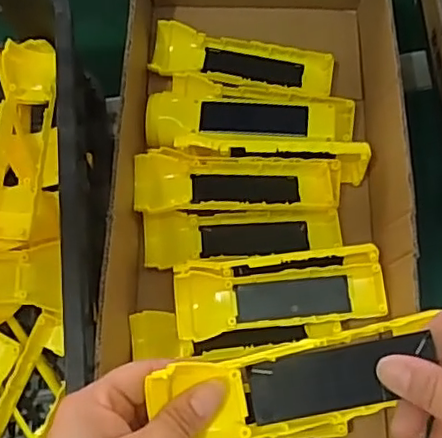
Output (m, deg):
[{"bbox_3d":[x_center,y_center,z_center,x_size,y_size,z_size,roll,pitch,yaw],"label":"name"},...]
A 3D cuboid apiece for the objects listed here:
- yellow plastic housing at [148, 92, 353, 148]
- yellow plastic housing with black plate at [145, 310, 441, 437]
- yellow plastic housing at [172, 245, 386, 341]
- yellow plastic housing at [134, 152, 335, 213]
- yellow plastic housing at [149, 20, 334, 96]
[{"bbox_3d":[0.027,-0.088,0.541,0.181,0.029,0.054,0,72,0],"label":"yellow plastic housing"},{"bbox_3d":[0.041,0.084,0.305,0.143,0.021,0.049,-14,72,-12],"label":"yellow plastic housing with black plate"},{"bbox_3d":[0.047,0.059,0.488,0.164,0.031,0.055,-8,72,-3],"label":"yellow plastic housing"},{"bbox_3d":[0.015,-0.028,0.519,0.172,0.030,0.046,-2,72,-1],"label":"yellow plastic housing"},{"bbox_3d":[0.019,-0.141,0.570,0.167,0.027,0.051,11,72,3],"label":"yellow plastic housing"}]

